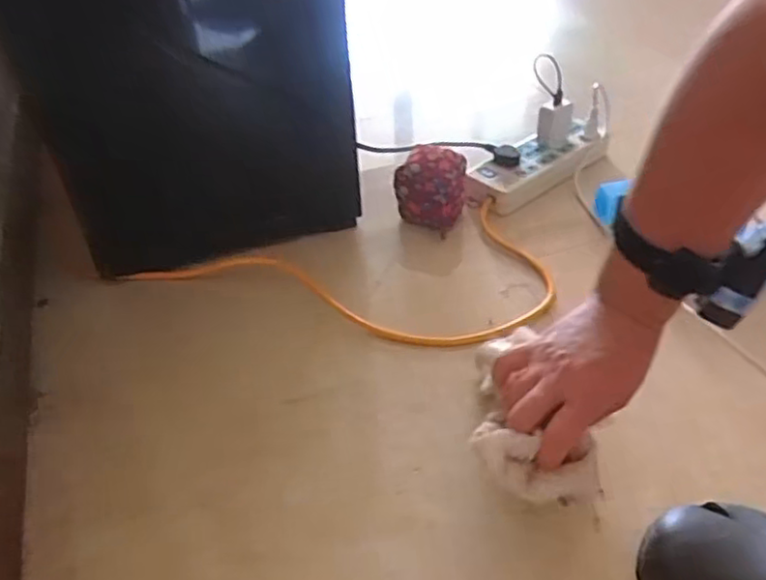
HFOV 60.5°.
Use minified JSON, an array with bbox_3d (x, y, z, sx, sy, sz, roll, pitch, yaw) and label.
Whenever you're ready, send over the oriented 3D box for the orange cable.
[{"bbox_3d":[-0.049,0.003,0.719,0.468,0.022,0.217,-12,44,-7],"label":"orange cable"}]

